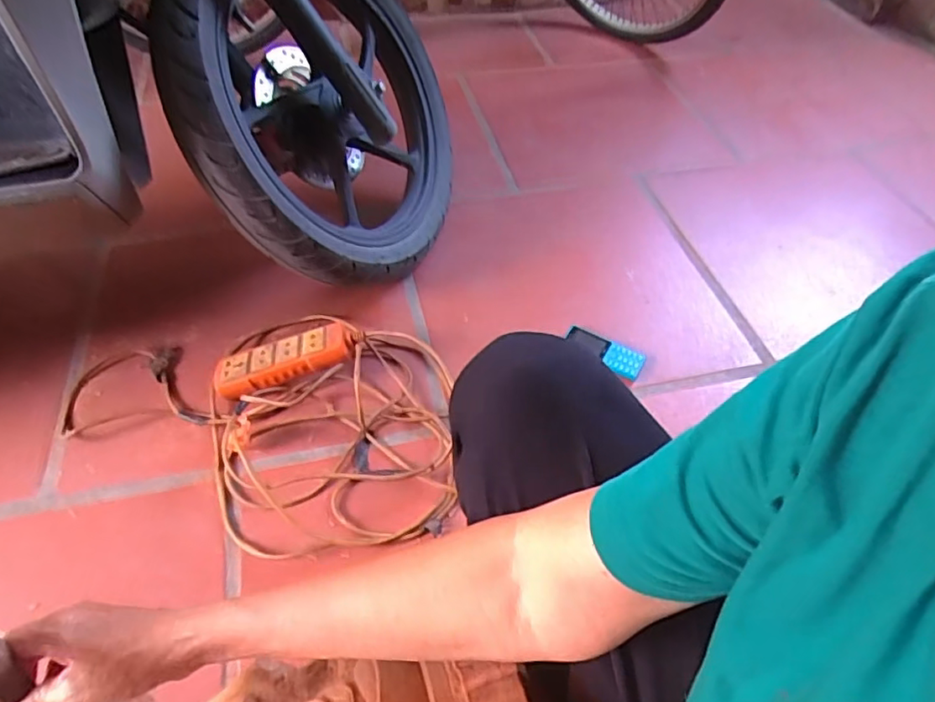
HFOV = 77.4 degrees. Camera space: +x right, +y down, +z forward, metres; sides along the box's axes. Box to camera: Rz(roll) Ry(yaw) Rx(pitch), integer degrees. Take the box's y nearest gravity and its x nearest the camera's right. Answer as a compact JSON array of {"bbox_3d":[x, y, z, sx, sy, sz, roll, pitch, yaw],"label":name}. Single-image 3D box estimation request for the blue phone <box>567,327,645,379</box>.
[{"bbox_3d":[0.211,-0.001,0.902,0.127,0.021,0.051,33,56,22],"label":"blue phone"}]

